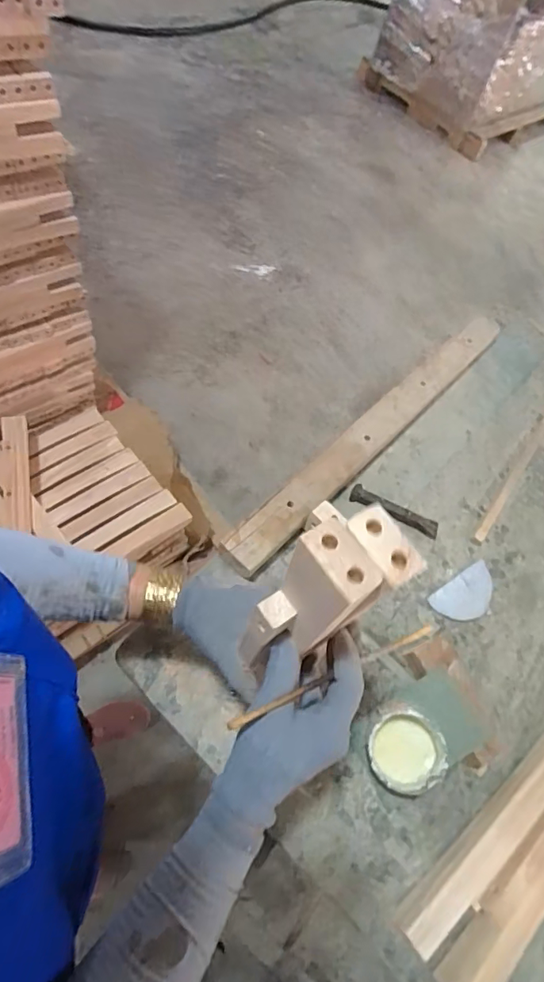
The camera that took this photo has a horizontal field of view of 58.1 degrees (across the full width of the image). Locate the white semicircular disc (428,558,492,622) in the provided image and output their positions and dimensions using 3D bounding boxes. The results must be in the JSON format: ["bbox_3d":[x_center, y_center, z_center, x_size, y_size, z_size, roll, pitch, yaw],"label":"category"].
[{"bbox_3d":[0.278,0.149,0.696,0.110,0.004,0.058,-28,71,-21],"label":"white semicircular disc"}]

